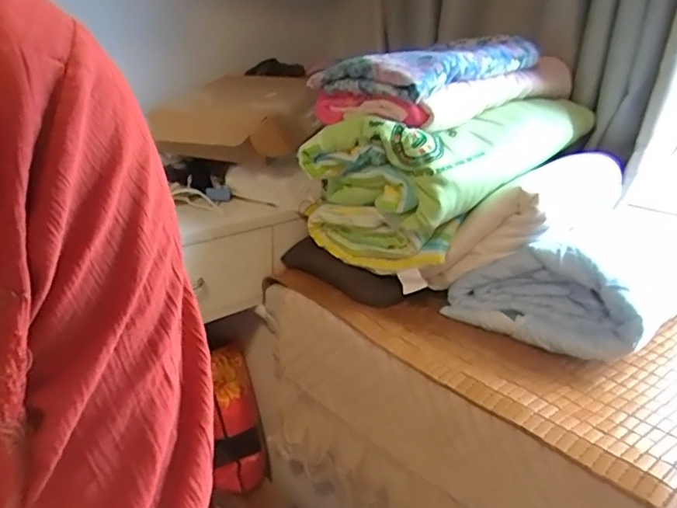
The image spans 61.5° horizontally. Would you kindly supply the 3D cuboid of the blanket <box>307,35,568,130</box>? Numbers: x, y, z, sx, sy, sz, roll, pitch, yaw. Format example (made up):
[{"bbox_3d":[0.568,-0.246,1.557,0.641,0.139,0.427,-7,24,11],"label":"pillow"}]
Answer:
[{"bbox_3d":[0.197,-0.332,1.090,0.442,0.132,0.261,-11,24,-31],"label":"blanket"}]

